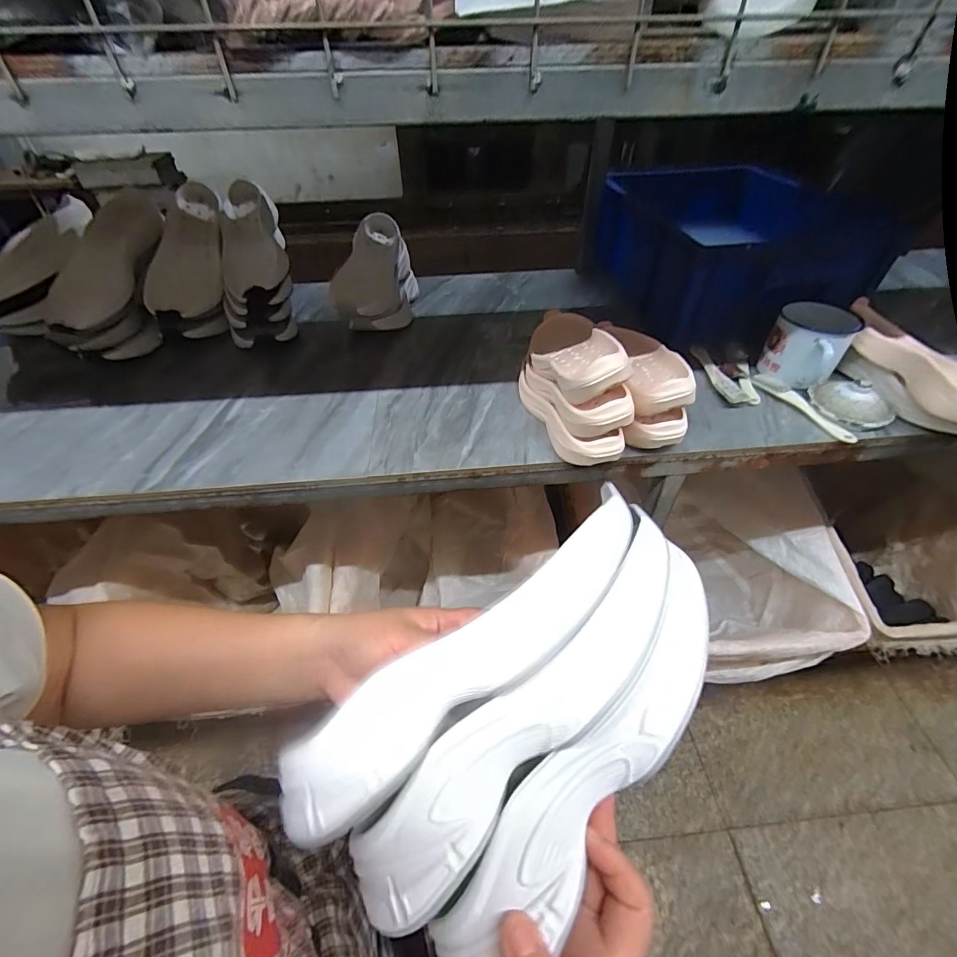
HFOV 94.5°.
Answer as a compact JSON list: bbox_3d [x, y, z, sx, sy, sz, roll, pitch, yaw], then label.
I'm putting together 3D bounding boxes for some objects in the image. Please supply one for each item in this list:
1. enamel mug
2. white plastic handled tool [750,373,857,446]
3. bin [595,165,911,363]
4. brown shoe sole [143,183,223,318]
[{"bbox_3d":[0.487,-0.200,0.655,0.096,0.087,0.100,-33,52,-28],"label":"enamel mug"},{"bbox_3d":[0.463,-0.105,0.633,0.033,0.013,0.160,-19,47,-17],"label":"white plastic handled tool"},{"bbox_3d":[0.434,-0.456,0.852,0.359,0.187,0.566,-5,45,-3],"label":"bin"},{"bbox_3d":[-0.511,-0.404,0.778,0.120,0.051,0.278,-6,66,-8],"label":"brown shoe sole"}]

